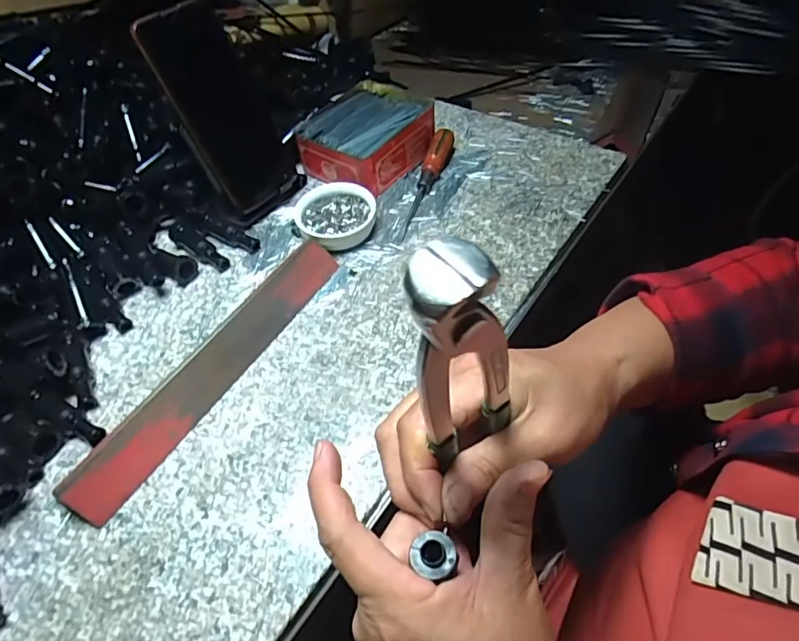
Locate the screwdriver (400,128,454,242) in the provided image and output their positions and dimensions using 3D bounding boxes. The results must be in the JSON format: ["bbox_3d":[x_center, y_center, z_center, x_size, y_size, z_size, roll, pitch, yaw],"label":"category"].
[{"bbox_3d":[0.024,-0.135,0.511,0.020,0.019,0.138,15,68,17],"label":"screwdriver"}]

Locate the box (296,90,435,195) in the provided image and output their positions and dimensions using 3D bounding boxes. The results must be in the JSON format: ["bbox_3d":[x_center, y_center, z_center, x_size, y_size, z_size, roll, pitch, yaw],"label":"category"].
[{"bbox_3d":[-0.035,-0.190,0.540,0.111,0.043,0.128,30,60,26],"label":"box"}]

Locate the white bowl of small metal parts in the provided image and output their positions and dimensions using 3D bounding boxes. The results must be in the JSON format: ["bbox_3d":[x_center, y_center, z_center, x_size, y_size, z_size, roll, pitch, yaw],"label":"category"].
[{"bbox_3d":[-0.055,-0.092,0.474,0.068,0.027,0.073,-3,52,4],"label":"white bowl of small metal parts"}]

